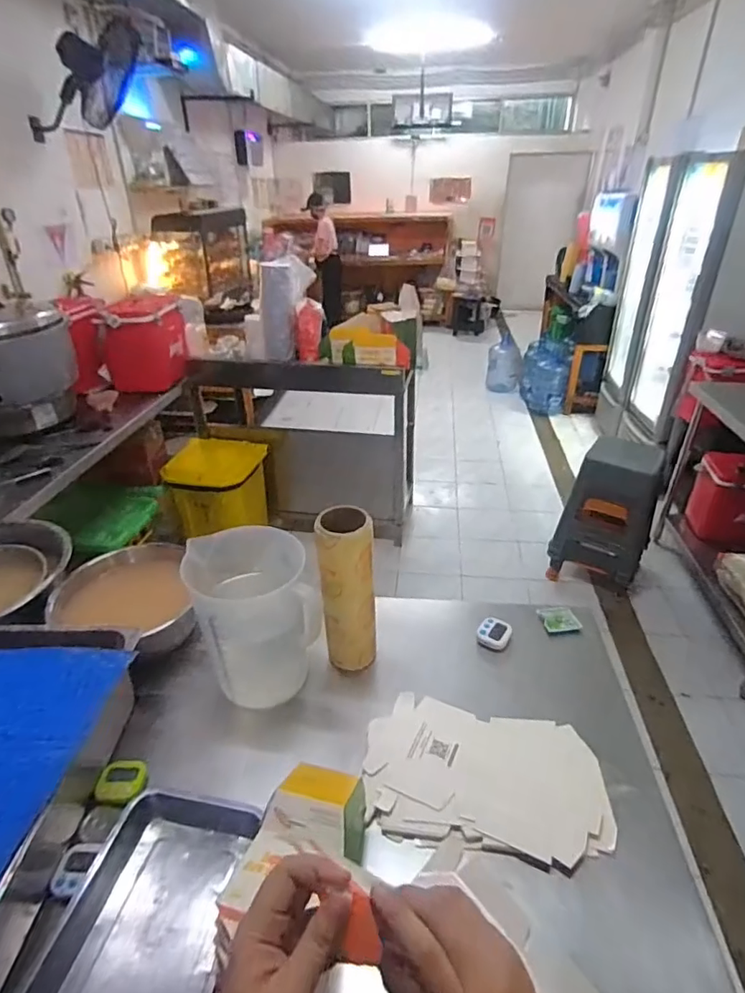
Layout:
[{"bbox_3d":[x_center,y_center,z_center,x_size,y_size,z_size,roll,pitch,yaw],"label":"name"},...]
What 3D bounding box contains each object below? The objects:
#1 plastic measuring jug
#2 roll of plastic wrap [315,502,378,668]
[{"bbox_3d":[-0.202,0.207,0.918,0.183,0.264,0.159,-17,35,-23],"label":"plastic measuring jug"},{"bbox_3d":[-0.043,0.169,0.925,0.088,0.298,0.091,-6,32,-8],"label":"roll of plastic wrap"}]

